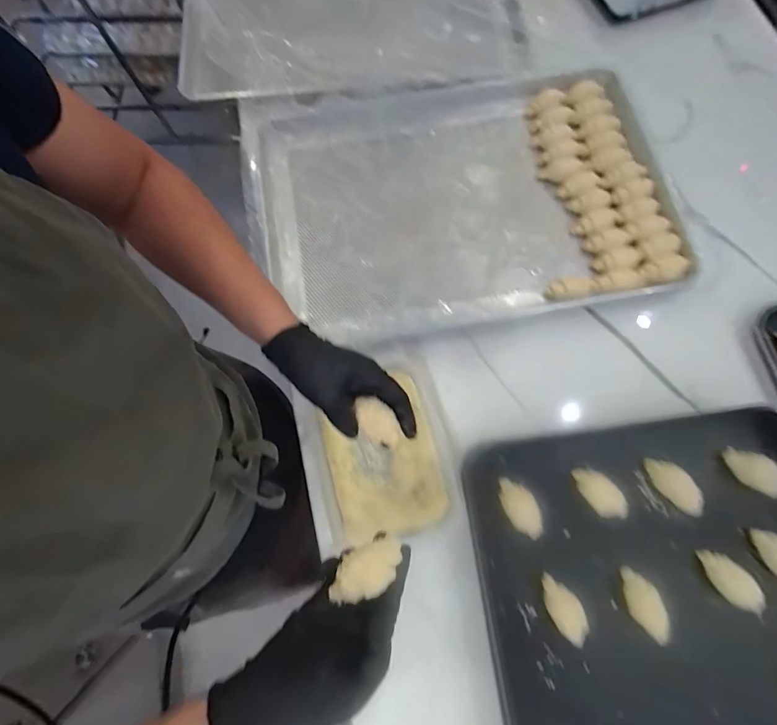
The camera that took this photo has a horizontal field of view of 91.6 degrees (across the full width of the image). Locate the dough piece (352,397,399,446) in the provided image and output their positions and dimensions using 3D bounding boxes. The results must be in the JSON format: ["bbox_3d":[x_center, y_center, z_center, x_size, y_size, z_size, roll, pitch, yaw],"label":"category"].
[{"bbox_3d":[-0.010,0.060,0.393,0.052,0.022,0.032,40,104,-3],"label":"dough piece"}]

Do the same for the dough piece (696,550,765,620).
[{"bbox_3d":[0.383,0.245,0.427,0.031,0.033,0.069,-40,77,-9],"label":"dough piece"}]

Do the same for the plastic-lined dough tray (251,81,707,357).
[{"bbox_3d":[0.105,-0.247,0.576,0.602,0.044,0.422,-12,75,-2],"label":"plastic-lined dough tray"}]

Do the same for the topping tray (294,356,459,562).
[{"bbox_3d":[-0.018,0.116,0.490,0.186,0.025,0.222,-13,75,-3],"label":"topping tray"}]

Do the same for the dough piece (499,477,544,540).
[{"bbox_3d":[0.155,0.171,0.450,0.036,0.017,0.072,-26,76,-6],"label":"dough piece"}]

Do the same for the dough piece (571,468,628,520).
[{"bbox_3d":[0.250,0.155,0.448,0.032,0.023,0.069,-39,77,-9],"label":"dough piece"}]

